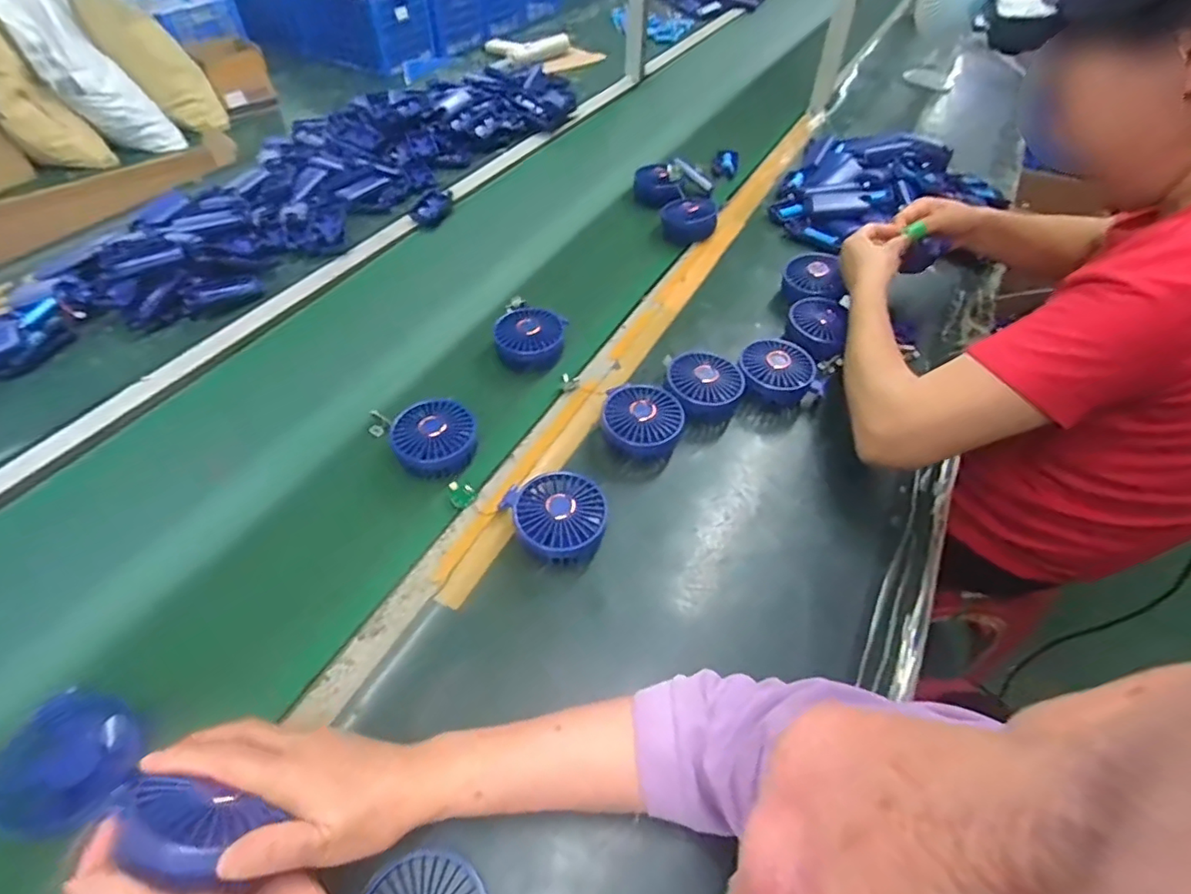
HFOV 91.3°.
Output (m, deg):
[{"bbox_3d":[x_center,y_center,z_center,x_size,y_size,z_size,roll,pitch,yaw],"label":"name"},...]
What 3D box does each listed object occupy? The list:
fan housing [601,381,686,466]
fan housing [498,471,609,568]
[{"bbox_3d":[0.049,-0.027,0.630,0.085,0.039,0.087,0,50,0],"label":"fan housing"},{"bbox_3d":[-0.034,0.067,0.557,0.088,0.038,0.090,-23,54,-19],"label":"fan housing"}]

